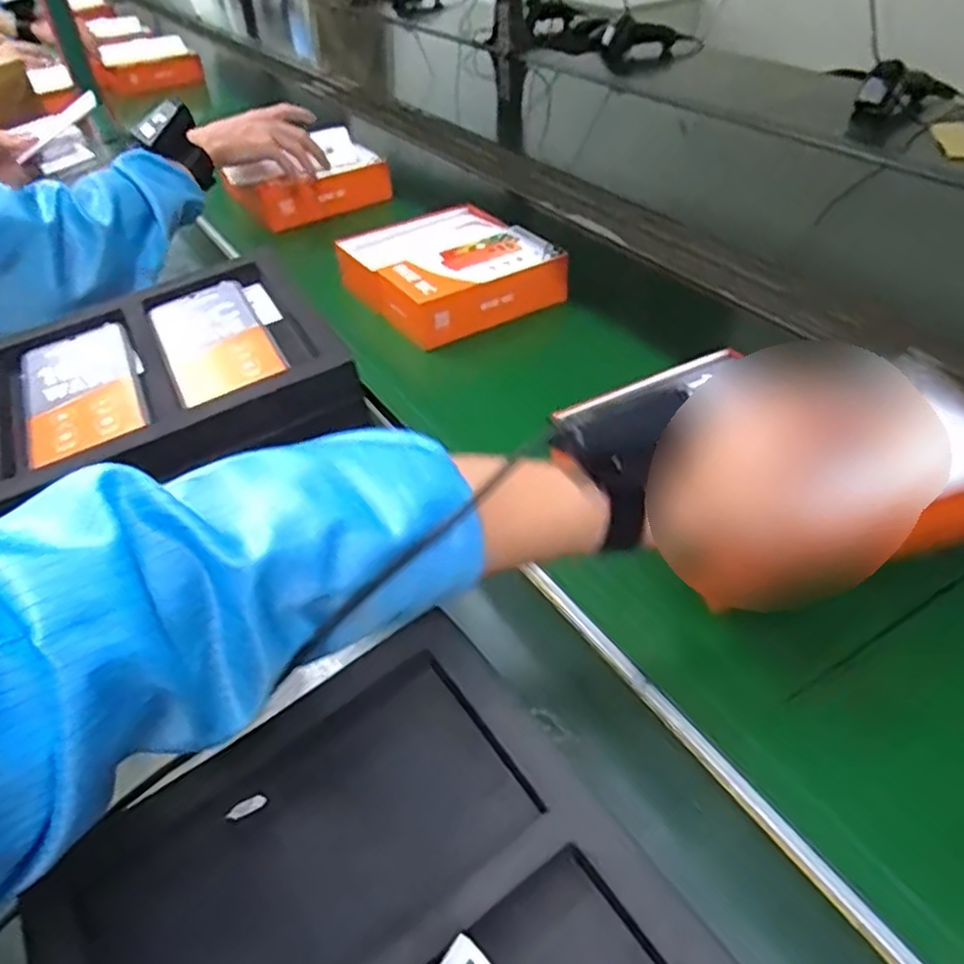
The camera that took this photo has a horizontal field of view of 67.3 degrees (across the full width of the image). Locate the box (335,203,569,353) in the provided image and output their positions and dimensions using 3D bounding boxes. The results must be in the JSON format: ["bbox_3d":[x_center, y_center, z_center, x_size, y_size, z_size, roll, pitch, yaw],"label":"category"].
[{"bbox_3d":[-0.040,-0.234,0.808,0.206,0.056,0.198,-26,46,-22],"label":"box"}]

